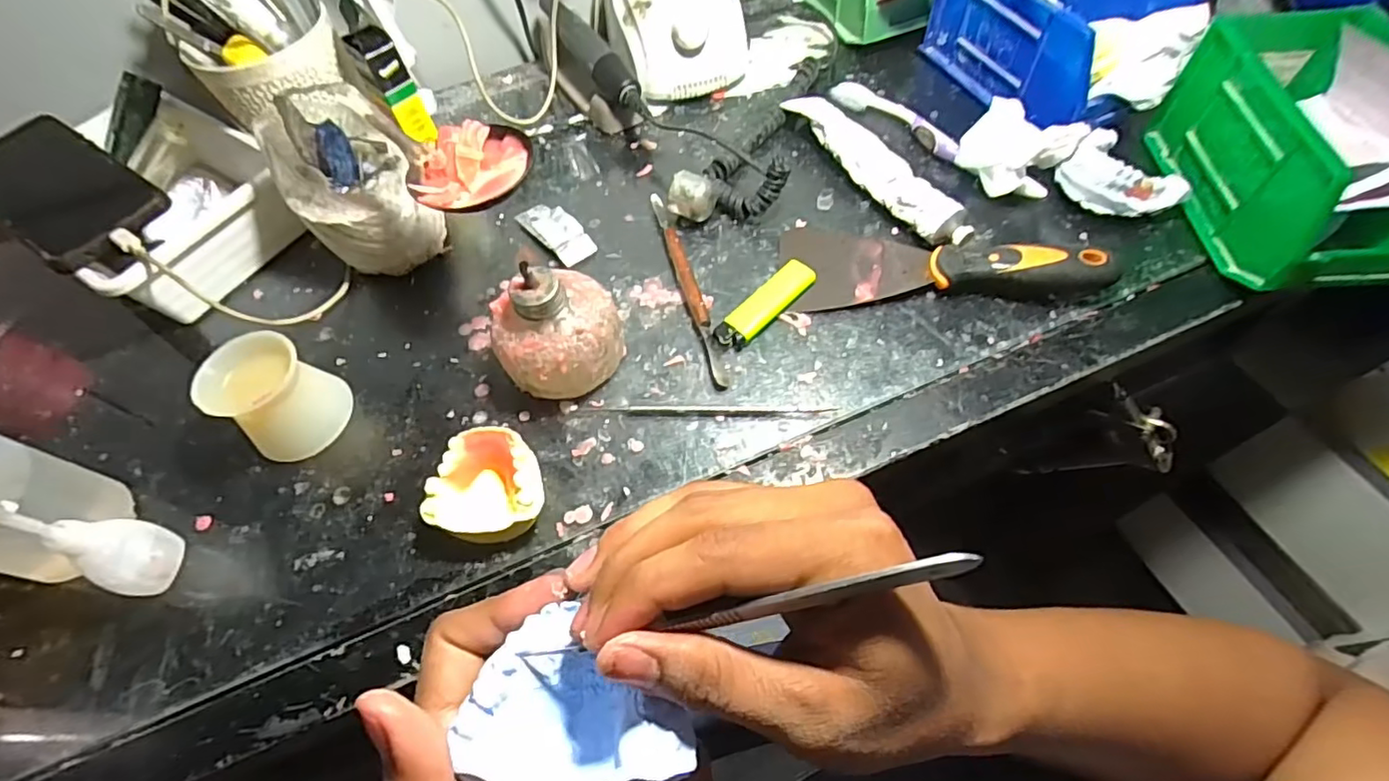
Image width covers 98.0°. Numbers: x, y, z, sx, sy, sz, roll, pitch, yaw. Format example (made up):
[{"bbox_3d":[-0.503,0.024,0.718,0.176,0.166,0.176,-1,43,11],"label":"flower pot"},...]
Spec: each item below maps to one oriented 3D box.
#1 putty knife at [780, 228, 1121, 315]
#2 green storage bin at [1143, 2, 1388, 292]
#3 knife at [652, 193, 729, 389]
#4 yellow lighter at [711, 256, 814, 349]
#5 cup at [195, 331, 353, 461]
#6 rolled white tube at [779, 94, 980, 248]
[{"bbox_3d":[0.160,-0.091,0.402,0.196,0.031,0.072,-1,61,4],"label":"putty knife"},{"bbox_3d":[0.384,-0.149,0.384,0.092,0.099,0.178,0,61,4],"label":"green storage bin"},{"bbox_3d":[-0.005,-0.076,0.417,0.011,0.011,0.171,-16,61,-5],"label":"knife"},{"bbox_3d":[0.048,-0.058,0.416,0.025,0.014,0.084,40,70,23],"label":"yellow lighter"},{"bbox_3d":[-0.254,0.003,0.368,0.054,0.058,0.057,-2,60,3],"label":"cup"},{"bbox_3d":[0.131,-0.162,0.445,0.029,0.028,0.180,-31,63,-13],"label":"rolled white tube"}]

